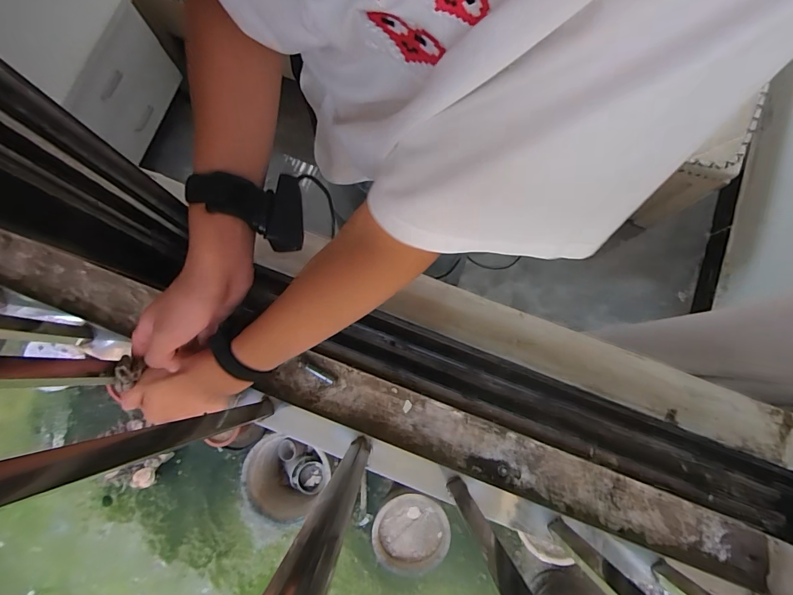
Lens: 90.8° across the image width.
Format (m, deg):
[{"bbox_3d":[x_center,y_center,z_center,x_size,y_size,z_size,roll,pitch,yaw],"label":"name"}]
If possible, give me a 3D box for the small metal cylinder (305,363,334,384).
[{"bbox_3d":[-0.102,0.102,0.520,0.042,0.010,0.011,29,81,4],"label":"small metal cylinder"}]

